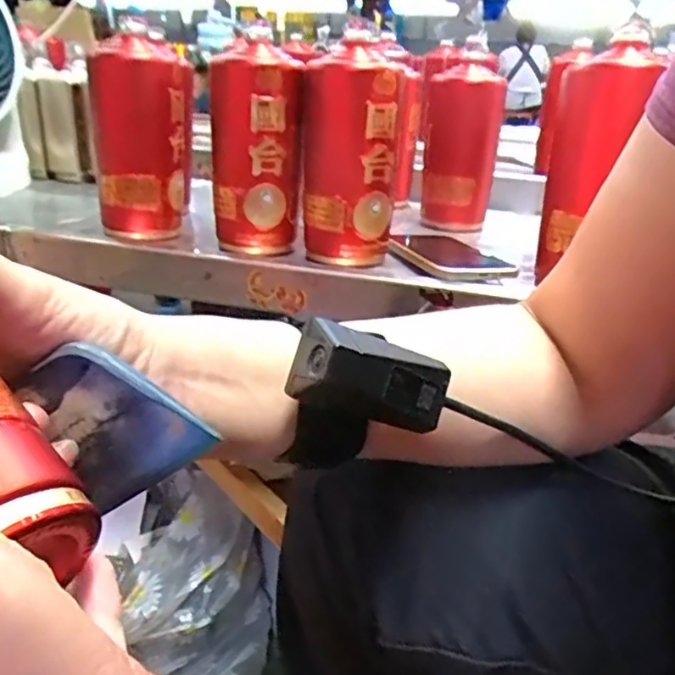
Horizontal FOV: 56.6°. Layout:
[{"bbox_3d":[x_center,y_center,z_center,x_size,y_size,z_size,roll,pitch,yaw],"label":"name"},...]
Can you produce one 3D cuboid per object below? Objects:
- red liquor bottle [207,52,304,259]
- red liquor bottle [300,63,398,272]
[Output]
[{"bbox_3d":[-0.076,-0.165,0.567,0.073,0.166,0.061,-5,25,-17],"label":"red liquor bottle"},{"bbox_3d":[0.009,-0.145,0.539,0.079,0.160,0.064,2,24,-3],"label":"red liquor bottle"}]

